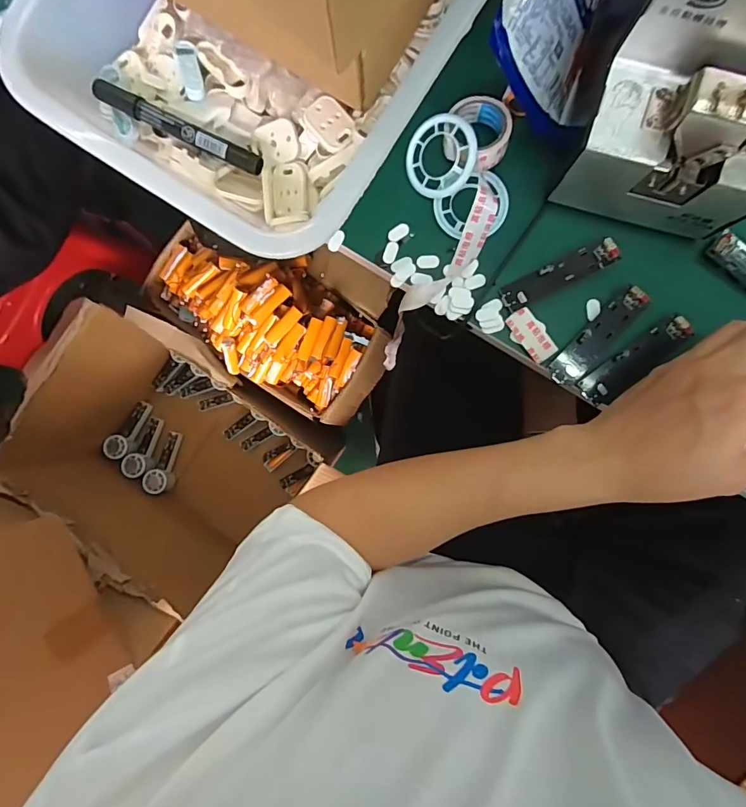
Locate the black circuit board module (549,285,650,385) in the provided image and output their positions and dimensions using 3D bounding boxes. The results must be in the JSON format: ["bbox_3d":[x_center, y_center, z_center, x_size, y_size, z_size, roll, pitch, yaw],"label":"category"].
[{"bbox_3d":[0.178,-0.051,0.349,0.026,0.007,0.091,42,95,2],"label":"black circuit board module"}]

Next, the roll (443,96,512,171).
[{"bbox_3d":[0.082,-0.210,0.349,0.048,0.021,0.052,0,90,3],"label":"roll"}]

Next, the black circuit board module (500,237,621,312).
[{"bbox_3d":[0.147,-0.101,0.349,0.091,0.010,0.021,-26,88,2],"label":"black circuit board module"}]

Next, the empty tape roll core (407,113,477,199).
[{"bbox_3d":[0.053,-0.193,0.346,0.055,0.006,0.058,8,107,28],"label":"empty tape roll core"}]

